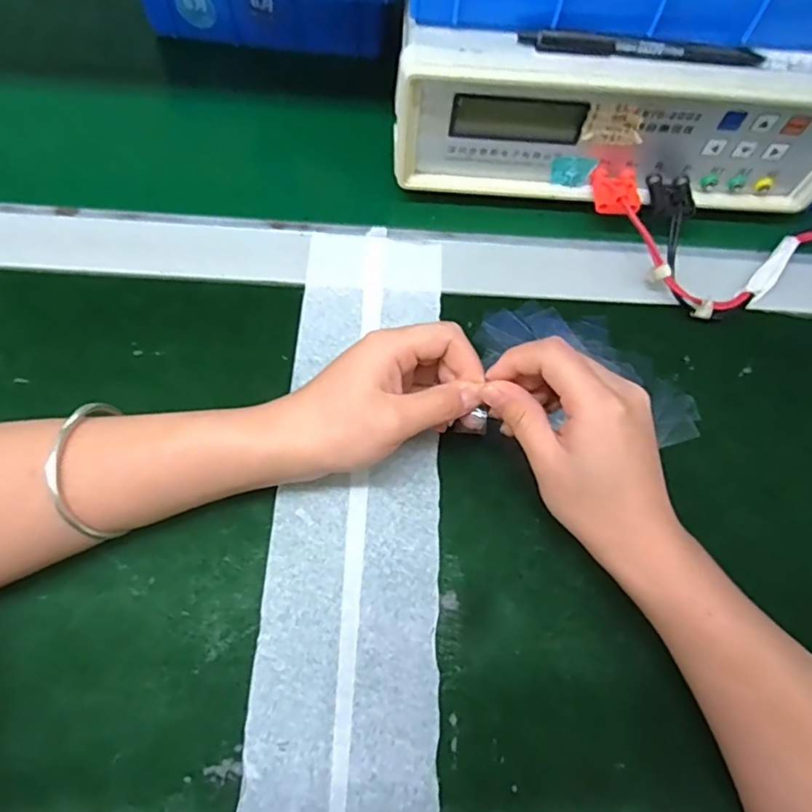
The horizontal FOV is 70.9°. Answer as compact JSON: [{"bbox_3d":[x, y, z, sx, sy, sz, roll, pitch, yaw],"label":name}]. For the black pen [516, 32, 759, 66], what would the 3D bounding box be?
[{"bbox_3d":[0.134,-0.201,0.321,0.137,0.008,0.013,2,67,-2],"label":"black pen"}]

